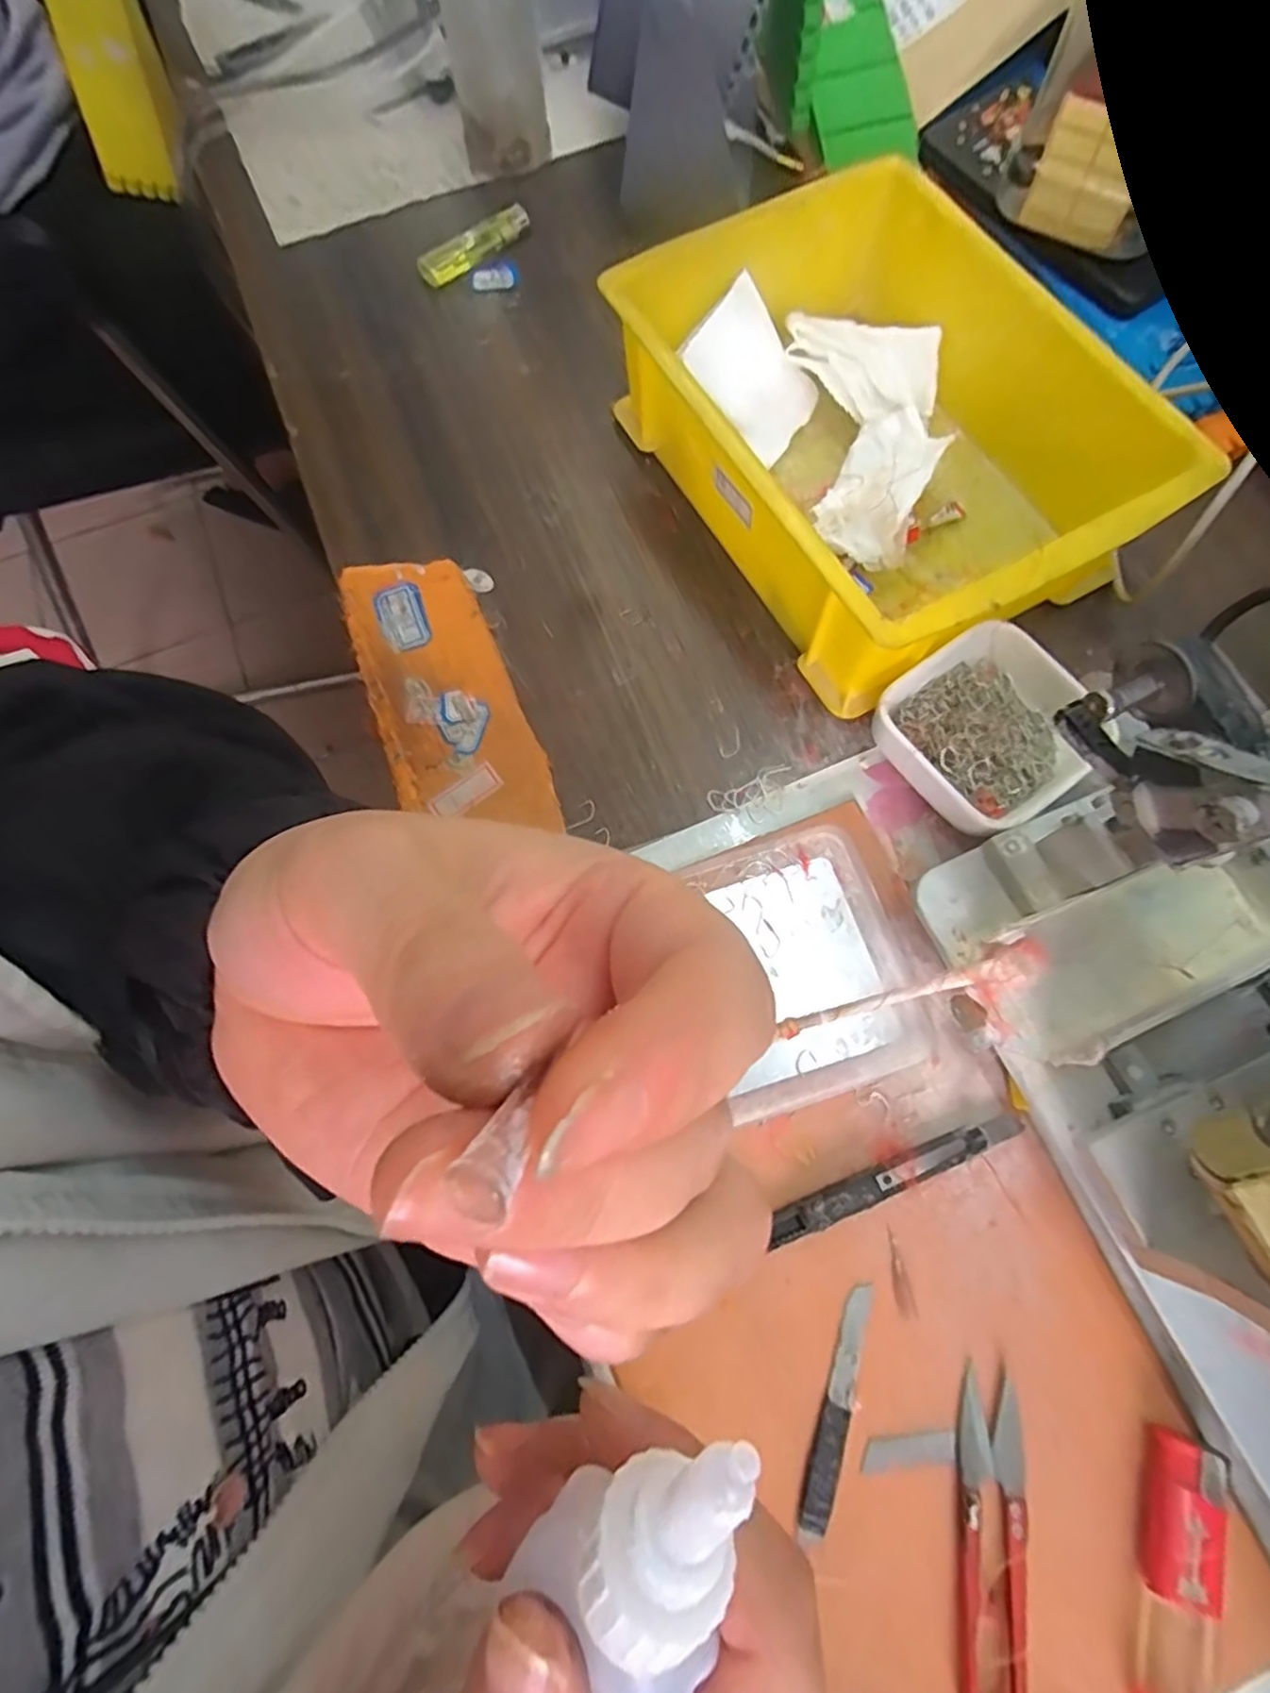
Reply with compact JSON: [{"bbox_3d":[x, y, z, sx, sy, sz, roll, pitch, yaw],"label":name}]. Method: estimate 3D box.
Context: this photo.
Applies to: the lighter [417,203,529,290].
[{"bbox_3d":[-0.102,-0.388,0.442,0.080,0.014,0.021,-37,75,-10],"label":"lighter"}]

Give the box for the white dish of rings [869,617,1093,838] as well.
[{"bbox_3d":[0.162,-0.053,0.313,0.098,0.032,0.079,-34,75,-9],"label":"white dish of rings"}]

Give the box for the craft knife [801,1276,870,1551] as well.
[{"bbox_3d":[0.073,0.202,0.245,0.011,0.004,0.080,19,74,7],"label":"craft knife"}]

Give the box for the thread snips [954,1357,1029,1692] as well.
[{"bbox_3d":[0.121,0.237,0.227,0.022,0.011,0.101,9,73,4],"label":"thread snips"}]

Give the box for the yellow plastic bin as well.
[{"bbox_3d":[0.119,-0.203,0.340,0.175,0.077,0.242,-29,74,-8],"label":"yellow plastic bin"}]

